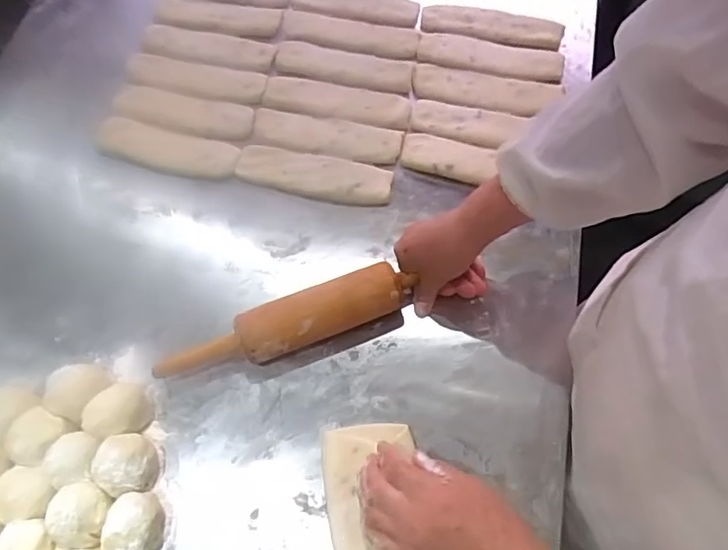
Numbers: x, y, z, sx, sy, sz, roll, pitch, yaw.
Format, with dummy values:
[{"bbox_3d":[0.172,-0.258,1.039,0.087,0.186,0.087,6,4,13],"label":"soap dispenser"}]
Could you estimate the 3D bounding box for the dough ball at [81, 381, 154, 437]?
[{"bbox_3d":[-0.239,0.131,0.520,0.050,0.048,0.051,-1,68,1],"label":"dough ball"}]

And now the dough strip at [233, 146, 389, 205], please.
[{"bbox_3d":[-0.061,-0.119,0.632,0.183,0.019,0.056,10,68,6],"label":"dough strip"}]

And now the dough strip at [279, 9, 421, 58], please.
[{"bbox_3d":[-0.019,-0.323,0.712,0.182,0.011,0.053,13,69,7],"label":"dough strip"}]

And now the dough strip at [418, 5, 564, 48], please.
[{"bbox_3d":[0.168,-0.328,0.699,0.182,0.015,0.046,9,68,5],"label":"dough strip"}]

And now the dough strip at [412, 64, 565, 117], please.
[{"bbox_3d":[0.149,-0.231,0.667,0.177,0.009,0.053,11,68,6],"label":"dough strip"}]

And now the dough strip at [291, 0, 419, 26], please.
[{"bbox_3d":[-0.013,-0.376,0.731,0.176,0.015,0.055,11,69,6],"label":"dough strip"}]

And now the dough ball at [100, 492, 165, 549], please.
[{"bbox_3d":[-0.203,0.226,0.475,0.048,0.046,0.057,-5,68,0],"label":"dough ball"}]

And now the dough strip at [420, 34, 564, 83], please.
[{"bbox_3d":[0.161,-0.280,0.685,0.182,0.013,0.050,11,69,6],"label":"dough strip"}]

